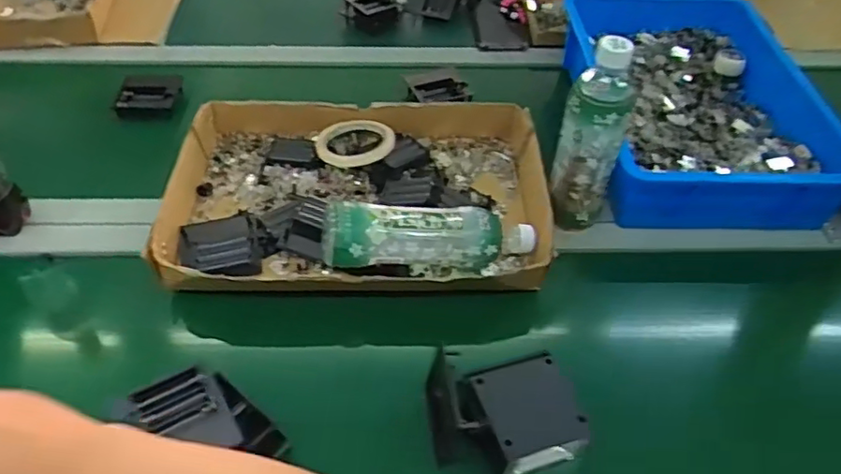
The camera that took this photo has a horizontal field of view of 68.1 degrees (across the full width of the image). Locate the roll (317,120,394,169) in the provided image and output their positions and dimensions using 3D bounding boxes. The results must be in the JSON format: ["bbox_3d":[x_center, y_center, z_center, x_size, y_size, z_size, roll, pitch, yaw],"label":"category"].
[{"bbox_3d":[-0.079,-0.119,0.762,0.092,0.016,0.092,-1,48,-2],"label":"roll"}]

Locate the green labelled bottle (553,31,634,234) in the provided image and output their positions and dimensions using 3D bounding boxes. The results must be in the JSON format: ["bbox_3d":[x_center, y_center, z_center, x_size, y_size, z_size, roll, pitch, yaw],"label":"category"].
[{"bbox_3d":[0.175,-0.097,0.639,0.063,0.208,0.055,14,49,11],"label":"green labelled bottle"}]

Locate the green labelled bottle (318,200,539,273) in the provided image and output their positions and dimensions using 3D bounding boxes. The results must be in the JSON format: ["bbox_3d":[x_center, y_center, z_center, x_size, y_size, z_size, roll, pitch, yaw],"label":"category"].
[{"bbox_3d":[0.010,0.000,0.643,0.220,0.072,0.071,2,46,-20],"label":"green labelled bottle"}]

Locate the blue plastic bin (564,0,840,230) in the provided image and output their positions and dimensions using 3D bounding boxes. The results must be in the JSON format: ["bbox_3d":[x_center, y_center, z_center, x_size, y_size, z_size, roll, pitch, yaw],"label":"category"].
[{"bbox_3d":[0.352,-0.183,0.813,0.272,0.078,0.415,2,48,1],"label":"blue plastic bin"}]

